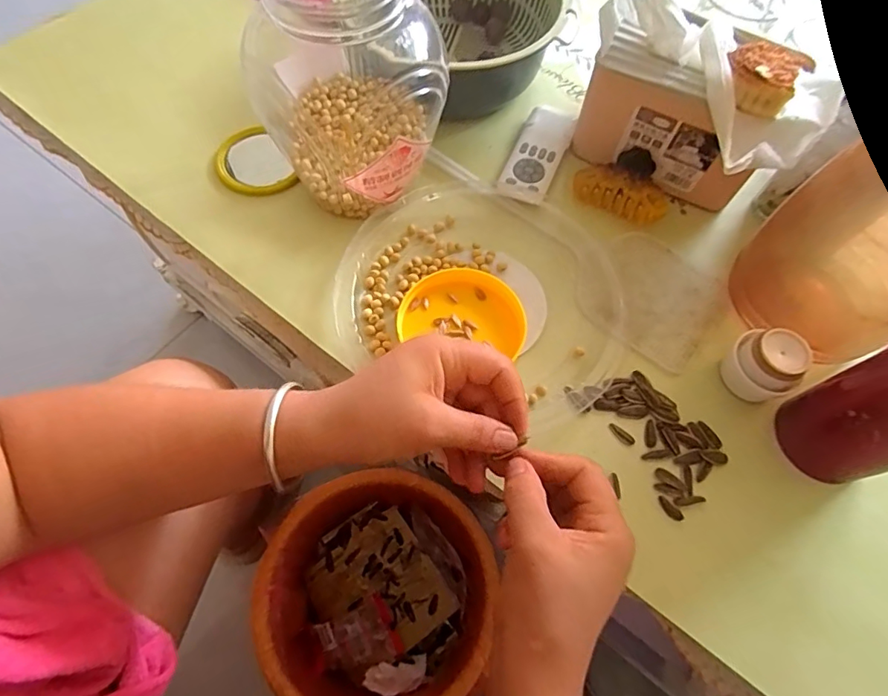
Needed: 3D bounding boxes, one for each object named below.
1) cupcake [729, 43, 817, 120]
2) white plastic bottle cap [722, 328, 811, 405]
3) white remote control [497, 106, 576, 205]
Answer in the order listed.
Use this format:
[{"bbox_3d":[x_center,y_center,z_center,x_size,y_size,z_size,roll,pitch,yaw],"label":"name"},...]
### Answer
[{"bbox_3d":[0.241,-0.207,0.379,0.055,0.024,0.056,40,69,16],"label":"cupcake"},{"bbox_3d":[0.238,0.013,0.376,0.042,0.049,0.045,19,64,6],"label":"white plastic bottle cap"},{"bbox_3d":[0.091,-0.192,0.486,0.047,0.010,0.135,22,66,8],"label":"white remote control"}]

